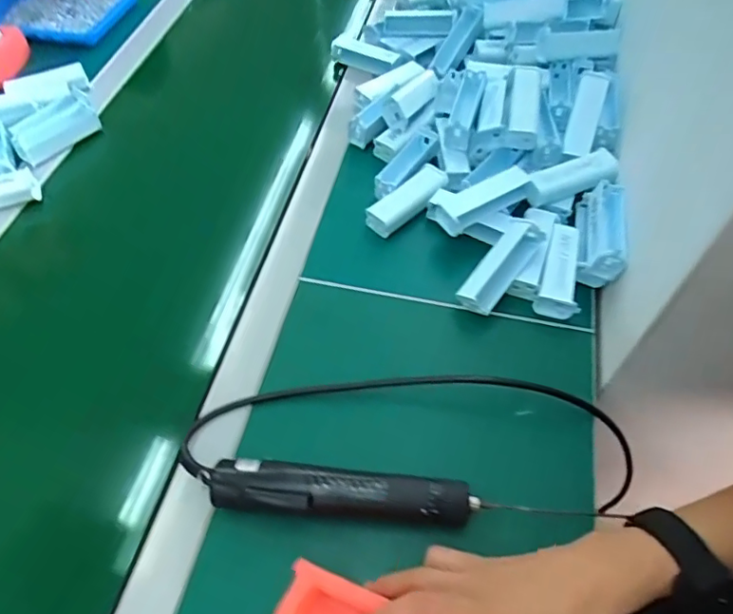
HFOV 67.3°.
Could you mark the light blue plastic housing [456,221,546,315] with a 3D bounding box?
[{"bbox_3d":[0.126,-0.040,0.524,0.037,0.021,0.099,35,77,22],"label":"light blue plastic housing"}]

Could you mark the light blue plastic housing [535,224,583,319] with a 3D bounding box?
[{"bbox_3d":[0.191,-0.039,0.540,0.037,0.029,0.096,12,69,9],"label":"light blue plastic housing"}]

